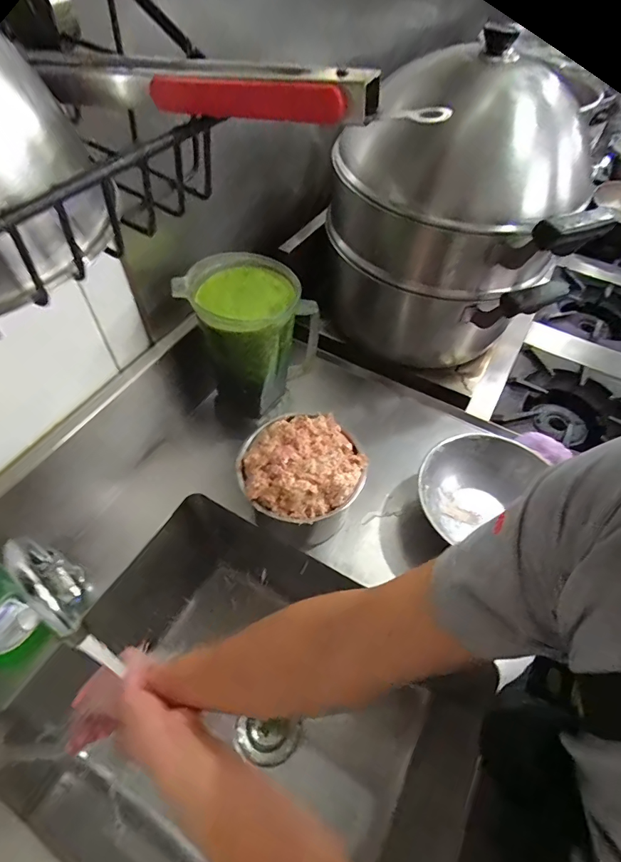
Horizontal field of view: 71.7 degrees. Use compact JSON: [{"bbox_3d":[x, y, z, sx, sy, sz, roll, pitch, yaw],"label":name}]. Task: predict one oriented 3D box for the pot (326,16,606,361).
[{"bbox_3d":[0.265,-0.362,0.752,0.393,0.415,0.386,1,54,-1],"label":"pot"}]

